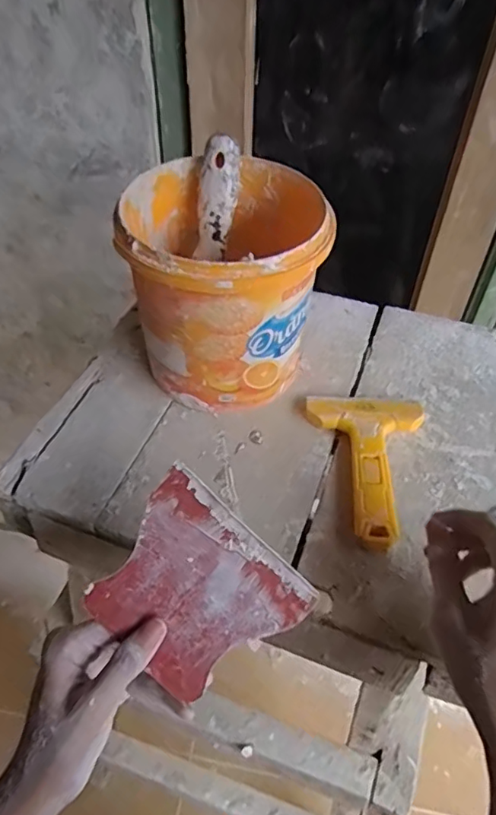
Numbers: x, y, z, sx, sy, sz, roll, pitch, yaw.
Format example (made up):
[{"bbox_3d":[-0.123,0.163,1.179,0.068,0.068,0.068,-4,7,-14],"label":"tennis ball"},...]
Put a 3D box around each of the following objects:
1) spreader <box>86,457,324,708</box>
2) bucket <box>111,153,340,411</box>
[{"bbox_3d":[-0.034,0.113,0.343,0.116,0.004,0.102,43,86,3],"label":"spreader"},{"bbox_3d":[-0.022,-0.104,0.480,0.153,0.153,0.160,1,49,-1],"label":"bucket"}]

